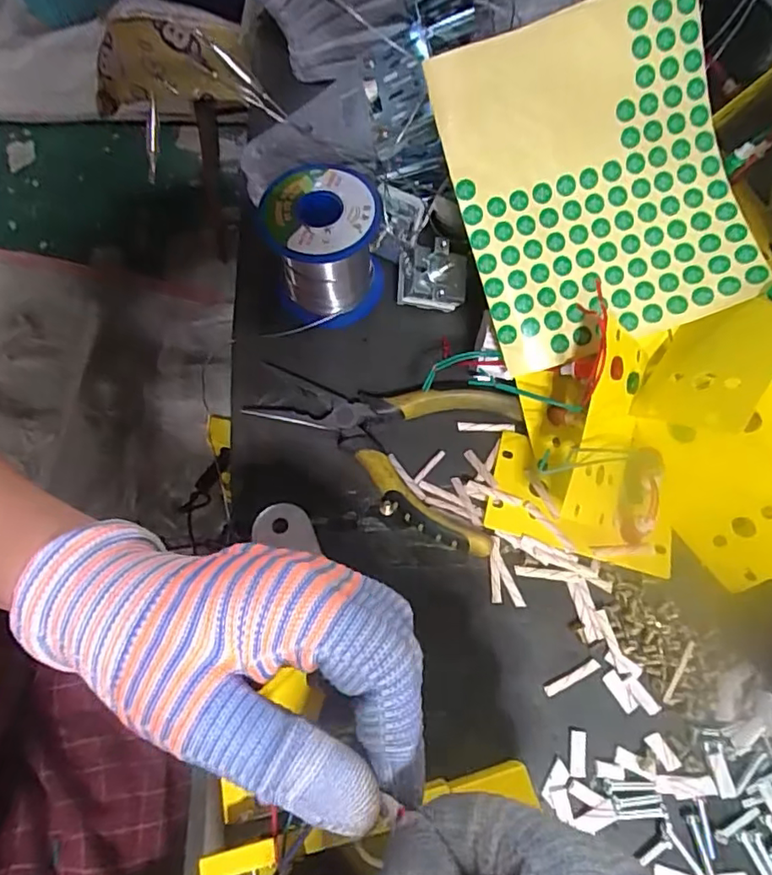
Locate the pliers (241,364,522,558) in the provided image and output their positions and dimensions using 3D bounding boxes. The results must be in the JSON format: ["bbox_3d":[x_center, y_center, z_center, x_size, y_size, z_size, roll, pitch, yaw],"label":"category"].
[{"bbox_3d":[-0.005,0.000,0.309,0.142,0.015,0.086,18,68,7],"label":"pliers"}]

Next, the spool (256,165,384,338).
[{"bbox_3d":[-0.036,-0.109,0.328,0.065,0.062,0.070,1,67,0],"label":"spool"}]

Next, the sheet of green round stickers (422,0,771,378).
[{"bbox_3d":[0.103,-0.123,0.273,0.130,0.017,0.154,-18,100,-1],"label":"sheet of green round stickers"}]

